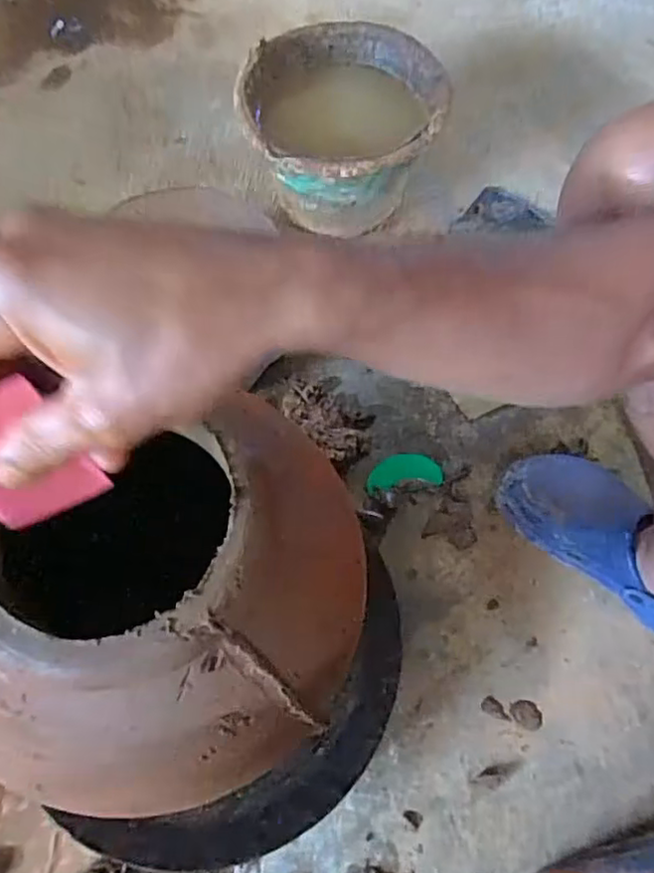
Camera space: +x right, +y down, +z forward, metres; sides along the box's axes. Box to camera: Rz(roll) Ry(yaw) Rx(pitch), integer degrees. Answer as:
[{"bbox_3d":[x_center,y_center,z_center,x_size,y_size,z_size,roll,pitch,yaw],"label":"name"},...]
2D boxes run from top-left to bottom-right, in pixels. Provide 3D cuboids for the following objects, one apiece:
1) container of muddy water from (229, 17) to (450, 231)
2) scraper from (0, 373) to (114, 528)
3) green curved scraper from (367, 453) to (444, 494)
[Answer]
[{"bbox_3d":[0.020,-0.380,0.832,0.236,0.175,0.250,0,64,-1],"label":"container of muddy water"},{"bbox_3d":[-0.125,0.010,0.262,0.045,0.074,0.005,-30,53,-13],"label":"scraper"},{"bbox_3d":[0.087,0.039,0.724,0.086,0.007,0.039,-8,79,-5],"label":"green curved scraper"}]

